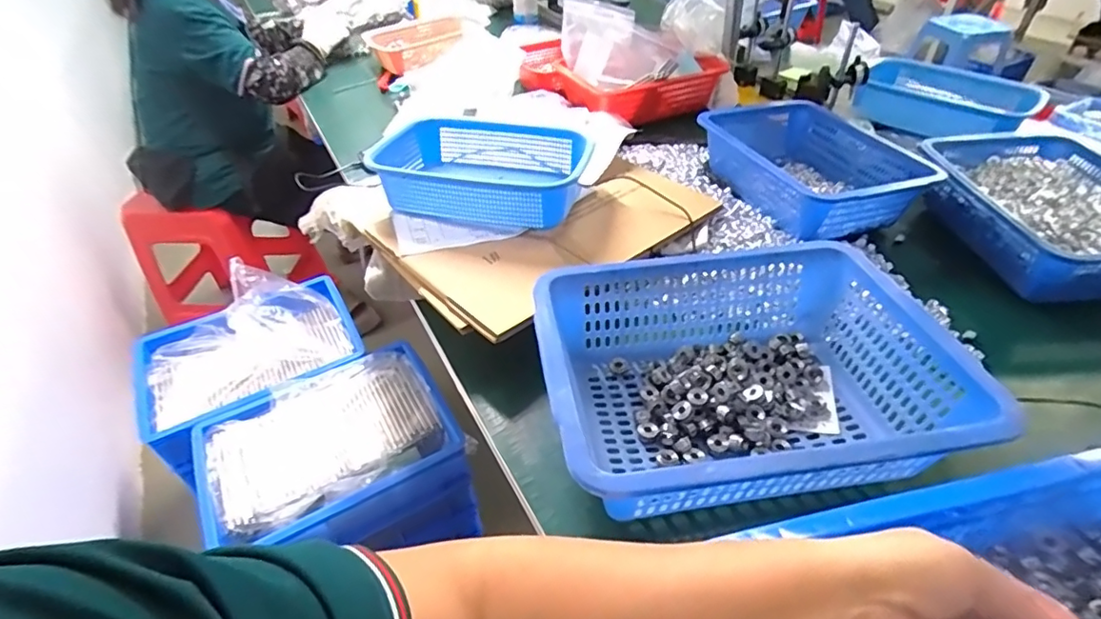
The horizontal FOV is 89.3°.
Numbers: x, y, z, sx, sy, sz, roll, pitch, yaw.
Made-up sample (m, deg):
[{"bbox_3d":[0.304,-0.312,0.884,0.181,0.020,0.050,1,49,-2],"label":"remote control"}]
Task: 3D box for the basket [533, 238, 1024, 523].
[{"bbox_3d":[0.177,0.068,0.537,0.354,0.121,0.264,-6,42,-5],"label":"basket"}]

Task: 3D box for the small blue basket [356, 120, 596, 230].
[{"bbox_3d":[-0.093,-0.200,0.796,0.294,0.077,0.203,7,42,10],"label":"small blue basket"}]

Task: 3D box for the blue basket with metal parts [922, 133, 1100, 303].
[{"bbox_3d":[0.682,-0.130,0.762,0.232,0.083,0.310,-4,42,-2],"label":"blue basket with metal parts"}]

